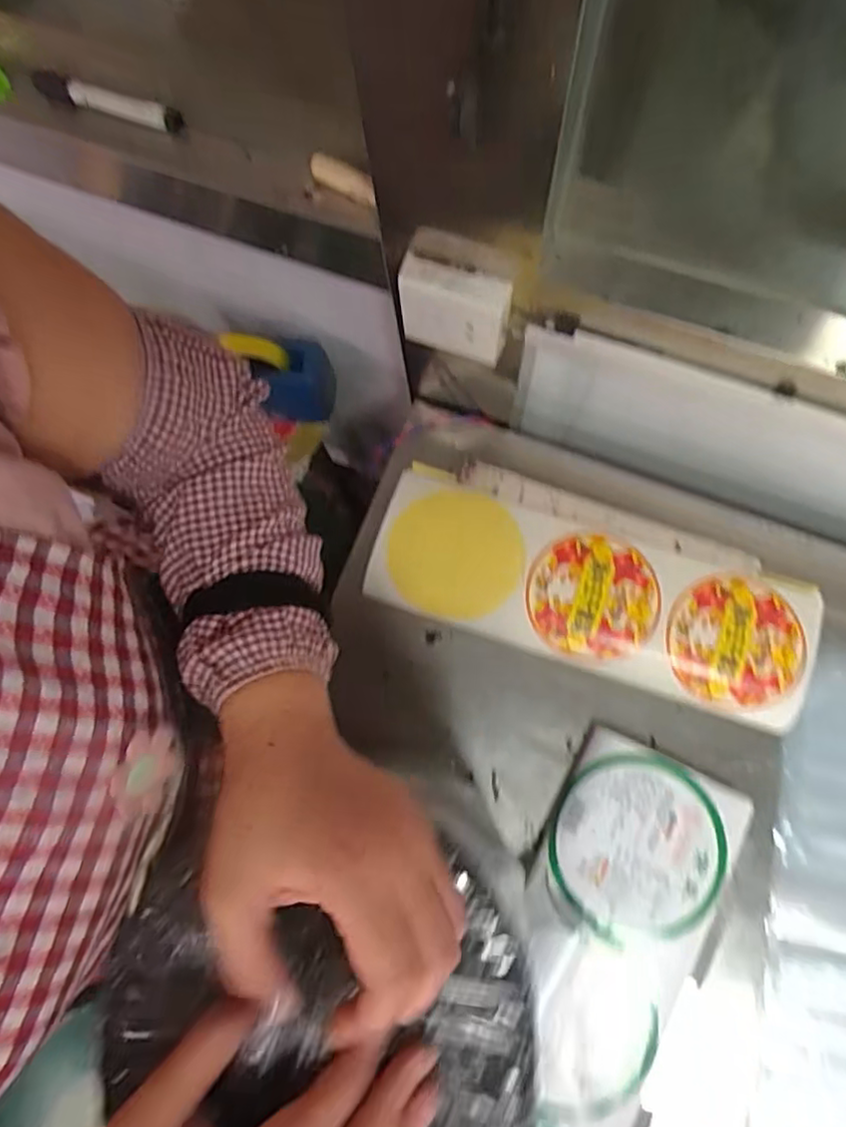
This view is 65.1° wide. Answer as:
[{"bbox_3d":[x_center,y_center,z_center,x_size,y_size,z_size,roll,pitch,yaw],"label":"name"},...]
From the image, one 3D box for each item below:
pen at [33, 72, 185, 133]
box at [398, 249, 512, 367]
[{"bbox_3d":[-0.265,-0.389,0.557,0.135,0.018,0.014,18,81,7],"label":"pen"},{"bbox_3d":[0.027,-0.210,0.555,0.088,0.079,0.032,15,80,6],"label":"box"}]

